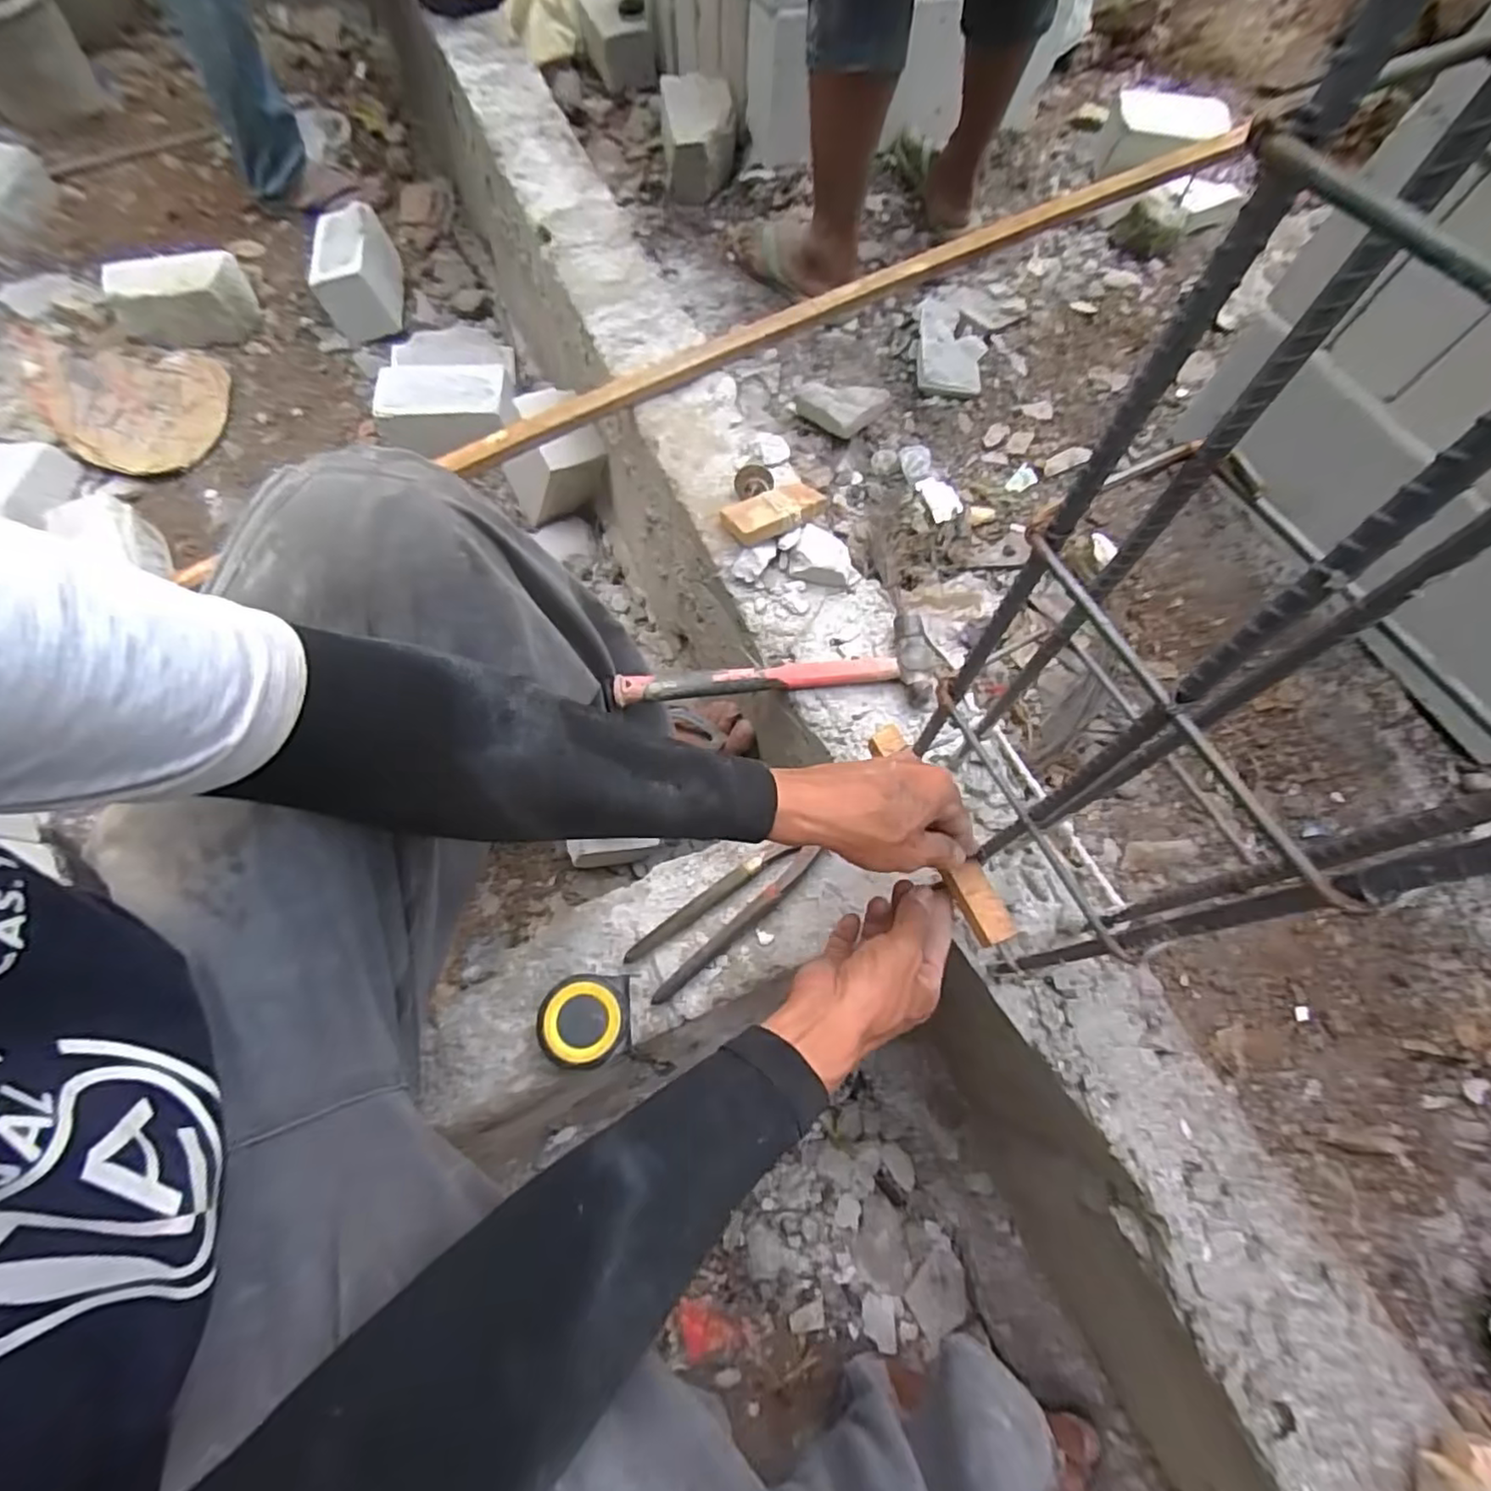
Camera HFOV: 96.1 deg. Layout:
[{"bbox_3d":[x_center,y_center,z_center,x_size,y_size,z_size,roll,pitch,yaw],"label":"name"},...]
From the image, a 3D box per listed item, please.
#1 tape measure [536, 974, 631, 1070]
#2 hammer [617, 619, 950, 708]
[{"bbox_3d":[-0.127,0.221,0.540,0.067,0.045,0.065,-4,68,-2],"label":"tape measure"},{"bbox_3d":[0.028,-0.082,0.675,0.315,0.034,0.084,0,68,-1],"label":"hammer"}]

